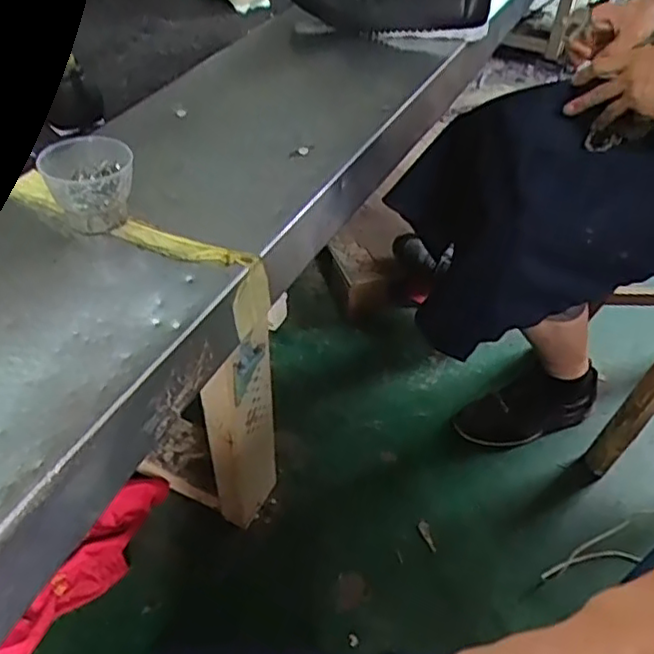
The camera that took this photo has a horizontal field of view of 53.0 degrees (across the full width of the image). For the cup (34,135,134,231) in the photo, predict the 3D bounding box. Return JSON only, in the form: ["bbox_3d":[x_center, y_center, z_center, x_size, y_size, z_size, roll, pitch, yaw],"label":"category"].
[{"bbox_3d":[-0.173,-0.107,0.483,0.061,0.052,0.061,1,46,-1],"label":"cup"}]

